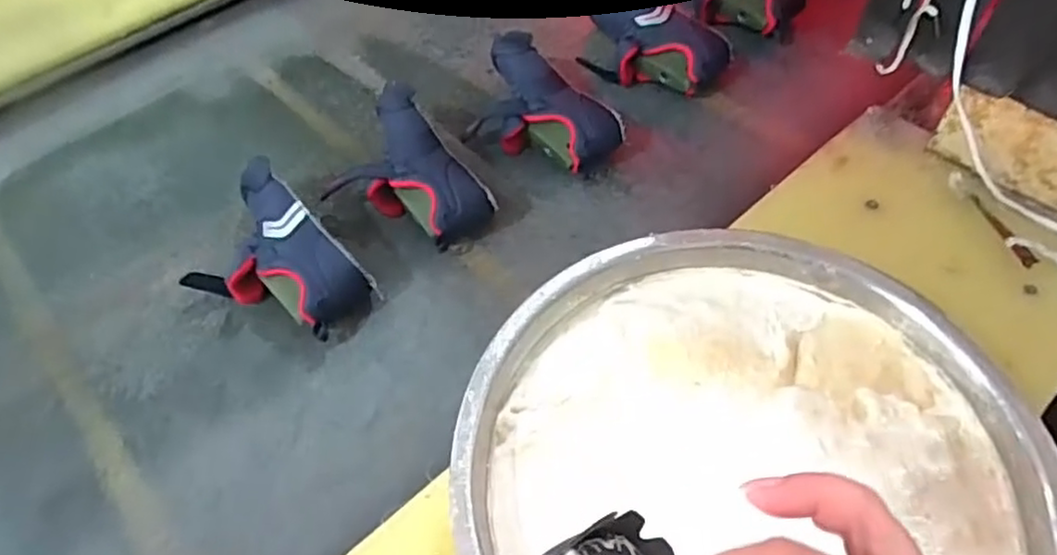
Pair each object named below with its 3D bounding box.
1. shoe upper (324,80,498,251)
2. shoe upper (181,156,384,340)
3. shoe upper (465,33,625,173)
[{"bbox_3d":[-0.124,-0.108,0.690,0.196,0.072,0.127,37,64,26],"label":"shoe upper"},{"bbox_3d":[-0.245,-0.015,0.633,0.198,0.071,0.123,37,64,26],"label":"shoe upper"},{"bbox_3d":[0.000,-0.193,0.753,0.115,0.073,0.211,-33,59,-18],"label":"shoe upper"}]

